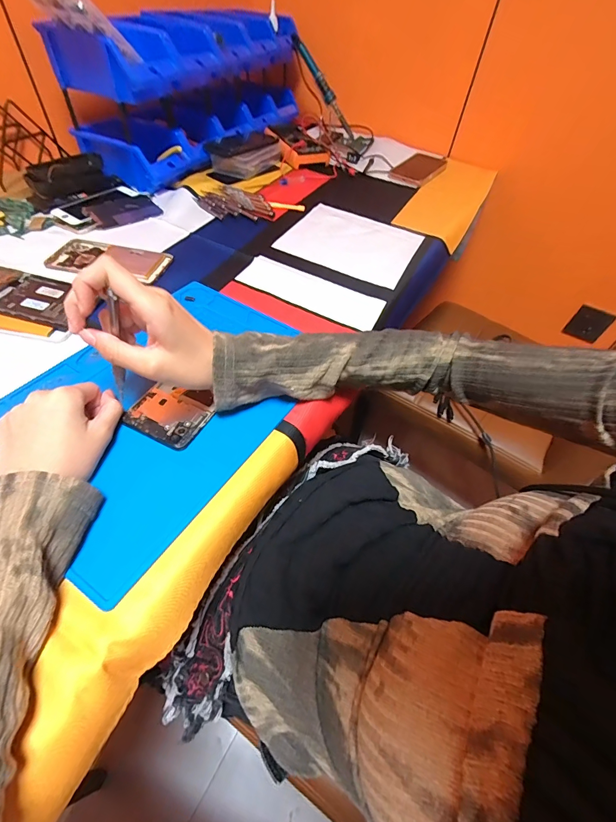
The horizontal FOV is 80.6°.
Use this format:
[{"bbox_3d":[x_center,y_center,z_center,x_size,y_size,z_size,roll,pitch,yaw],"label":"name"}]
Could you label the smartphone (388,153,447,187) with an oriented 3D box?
[{"bbox_3d":[0.252,-0.543,0.809,0.086,0.013,0.185,29,55,17],"label":"smartphone"}]

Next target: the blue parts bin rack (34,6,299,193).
[{"bbox_3d":[-0.208,-0.644,0.728,0.151,0.197,0.542,25,54,14],"label":"blue parts bin rack"}]

